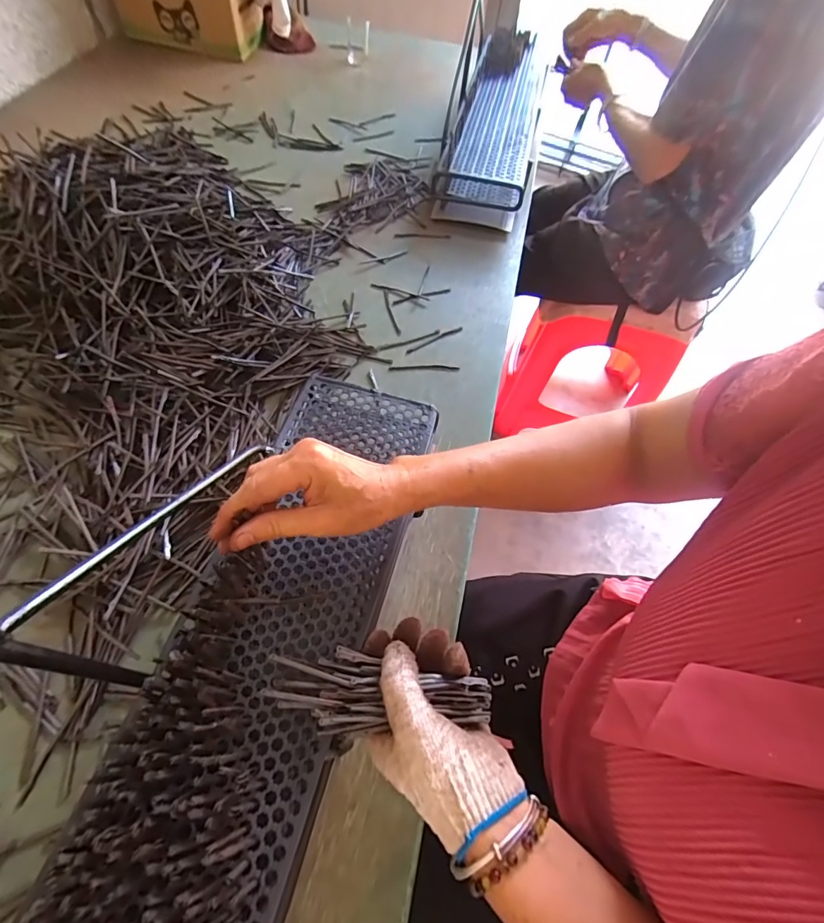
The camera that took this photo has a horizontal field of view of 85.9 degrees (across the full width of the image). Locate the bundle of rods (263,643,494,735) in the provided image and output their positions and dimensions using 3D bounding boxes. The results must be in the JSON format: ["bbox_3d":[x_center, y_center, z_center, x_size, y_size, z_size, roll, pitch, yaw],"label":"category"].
[{"bbox_3d":[-0.023,0.162,0.310,0.154,0.021,0.051,4,59,2],"label":"bundle of rods"}]

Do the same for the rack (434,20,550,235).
[{"bbox_3d":[0.185,-0.711,0.903,0.153,0.105,0.682,14,60,4],"label":"rack"}]

